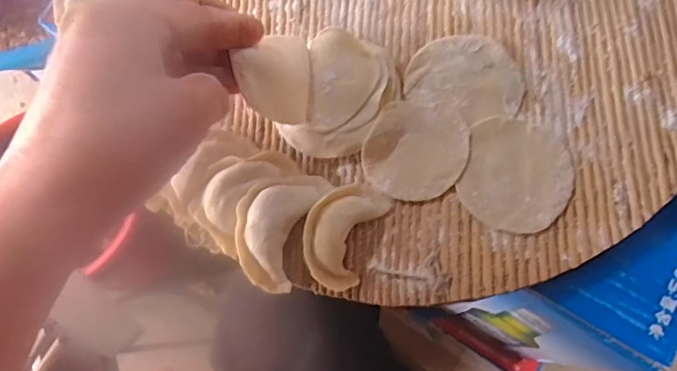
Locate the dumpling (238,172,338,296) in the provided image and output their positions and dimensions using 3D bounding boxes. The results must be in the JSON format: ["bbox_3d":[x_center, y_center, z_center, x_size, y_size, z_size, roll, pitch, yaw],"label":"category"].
[{"bbox_3d":[-0.034,0.019,0.272,0.038,0.018,0.064,18,73,7],"label":"dumpling"}]

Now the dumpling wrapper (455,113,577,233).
[{"bbox_3d":[0.095,-0.006,0.278,0.055,0.004,0.059,0,74,1],"label":"dumpling wrapper"}]

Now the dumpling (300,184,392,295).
[{"bbox_3d":[0.001,0.024,0.268,0.035,0.015,0.054,22,74,8],"label":"dumpling"}]

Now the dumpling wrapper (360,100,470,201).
[{"bbox_3d":[0.041,-0.019,0.283,0.053,0.004,0.054,0,79,2],"label":"dumpling wrapper"}]

